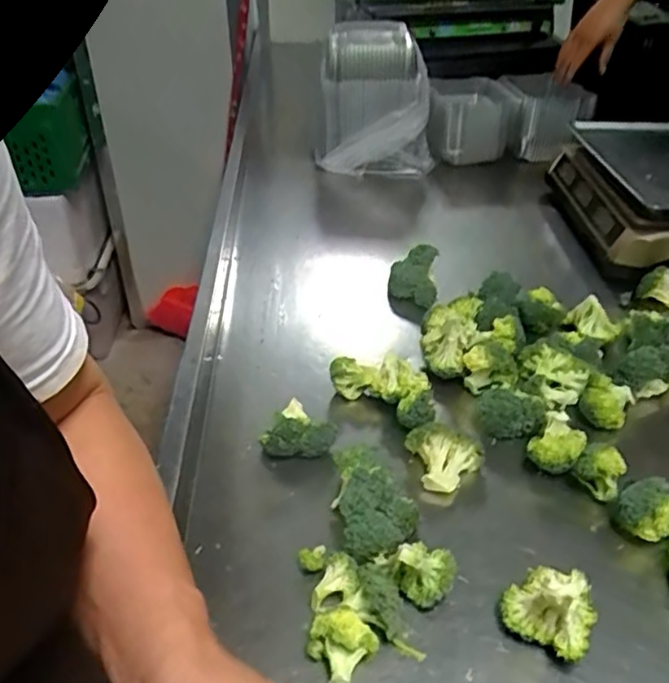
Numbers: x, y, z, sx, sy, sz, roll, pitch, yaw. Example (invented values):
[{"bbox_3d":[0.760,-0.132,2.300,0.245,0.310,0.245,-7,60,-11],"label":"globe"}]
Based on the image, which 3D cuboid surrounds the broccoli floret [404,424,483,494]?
[{"bbox_3d":[0.097,0.108,0.588,0.068,0.048,0.047,10,38,13],"label":"broccoli floret"}]

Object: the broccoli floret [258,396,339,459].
[{"bbox_3d":[-0.030,0.090,0.616,0.062,0.055,0.057,16,40,19],"label":"broccoli floret"}]

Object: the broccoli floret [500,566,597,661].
[{"bbox_3d":[0.158,0.186,0.465,0.063,0.071,0.049,23,42,26],"label":"broccoli floret"}]

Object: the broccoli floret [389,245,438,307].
[{"bbox_3d":[0.101,-0.086,0.831,0.061,0.063,0.055,4,37,5],"label":"broccoli floret"}]

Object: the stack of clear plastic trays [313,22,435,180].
[{"bbox_3d":[0.074,-0.412,1.127,0.184,0.223,0.161,3,36,5],"label":"stack of clear plastic trays"}]

